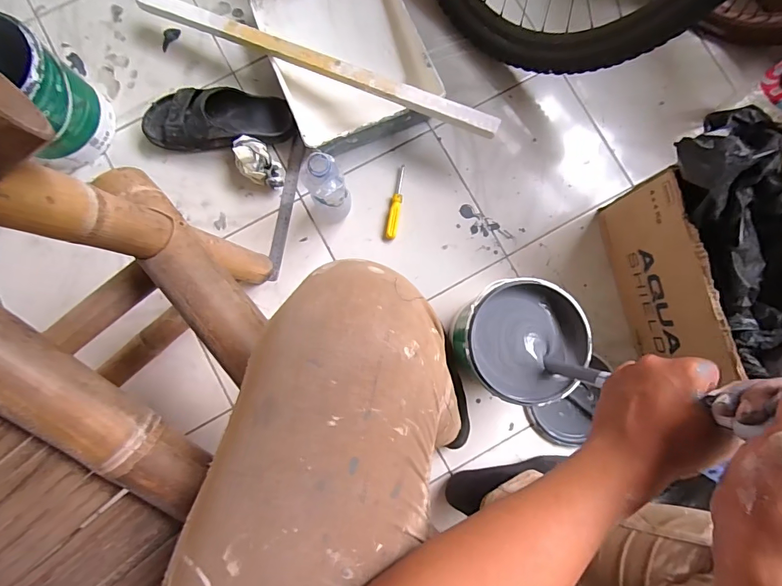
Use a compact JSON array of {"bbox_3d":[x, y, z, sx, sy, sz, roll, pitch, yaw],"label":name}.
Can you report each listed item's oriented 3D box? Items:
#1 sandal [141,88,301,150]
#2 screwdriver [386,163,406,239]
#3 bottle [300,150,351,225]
[{"bbox_3d":[-0.334,-0.343,0.777,0.285,0.079,0.109,-6,84,-2],"label":"sandal"},{"bbox_3d":[0.012,-0.182,0.797,0.021,0.025,0.154,10,84,0],"label":"screwdriver"},{"bbox_3d":[-0.109,-0.174,0.696,0.069,0.221,0.057,-28,86,-4],"label":"bottle"}]

